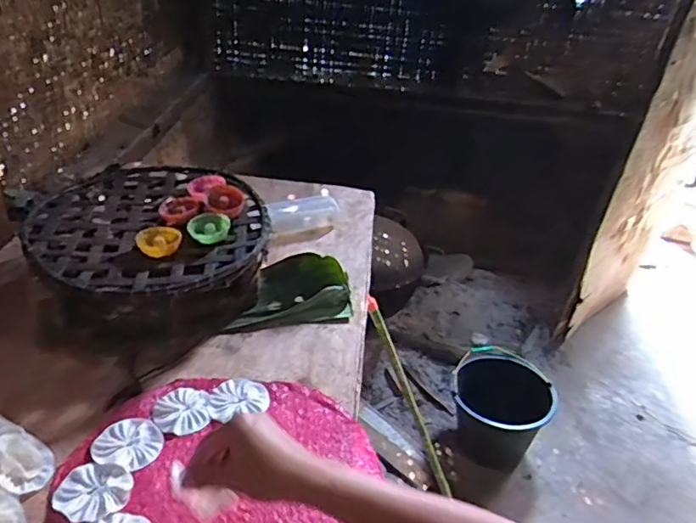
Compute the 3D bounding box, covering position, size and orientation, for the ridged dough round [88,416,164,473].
[{"bbox_3d":[-0.264,0.217,0.658,0.075,0.004,0.071,10,33,5],"label":"ridged dough round"}]

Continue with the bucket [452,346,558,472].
[{"bbox_3d":[0.493,0.472,1.779,0.298,0.250,0.317,5,33,-3],"label":"bucket"}]

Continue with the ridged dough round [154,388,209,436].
[{"bbox_3d":[-0.216,0.192,0.705,0.066,0.004,0.073,-5,35,-17],"label":"ridged dough round"}]

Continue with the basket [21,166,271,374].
[{"bbox_3d":[-0.313,-0.025,0.883,0.335,0.156,0.378,-18,41,-33],"label":"basket"}]

